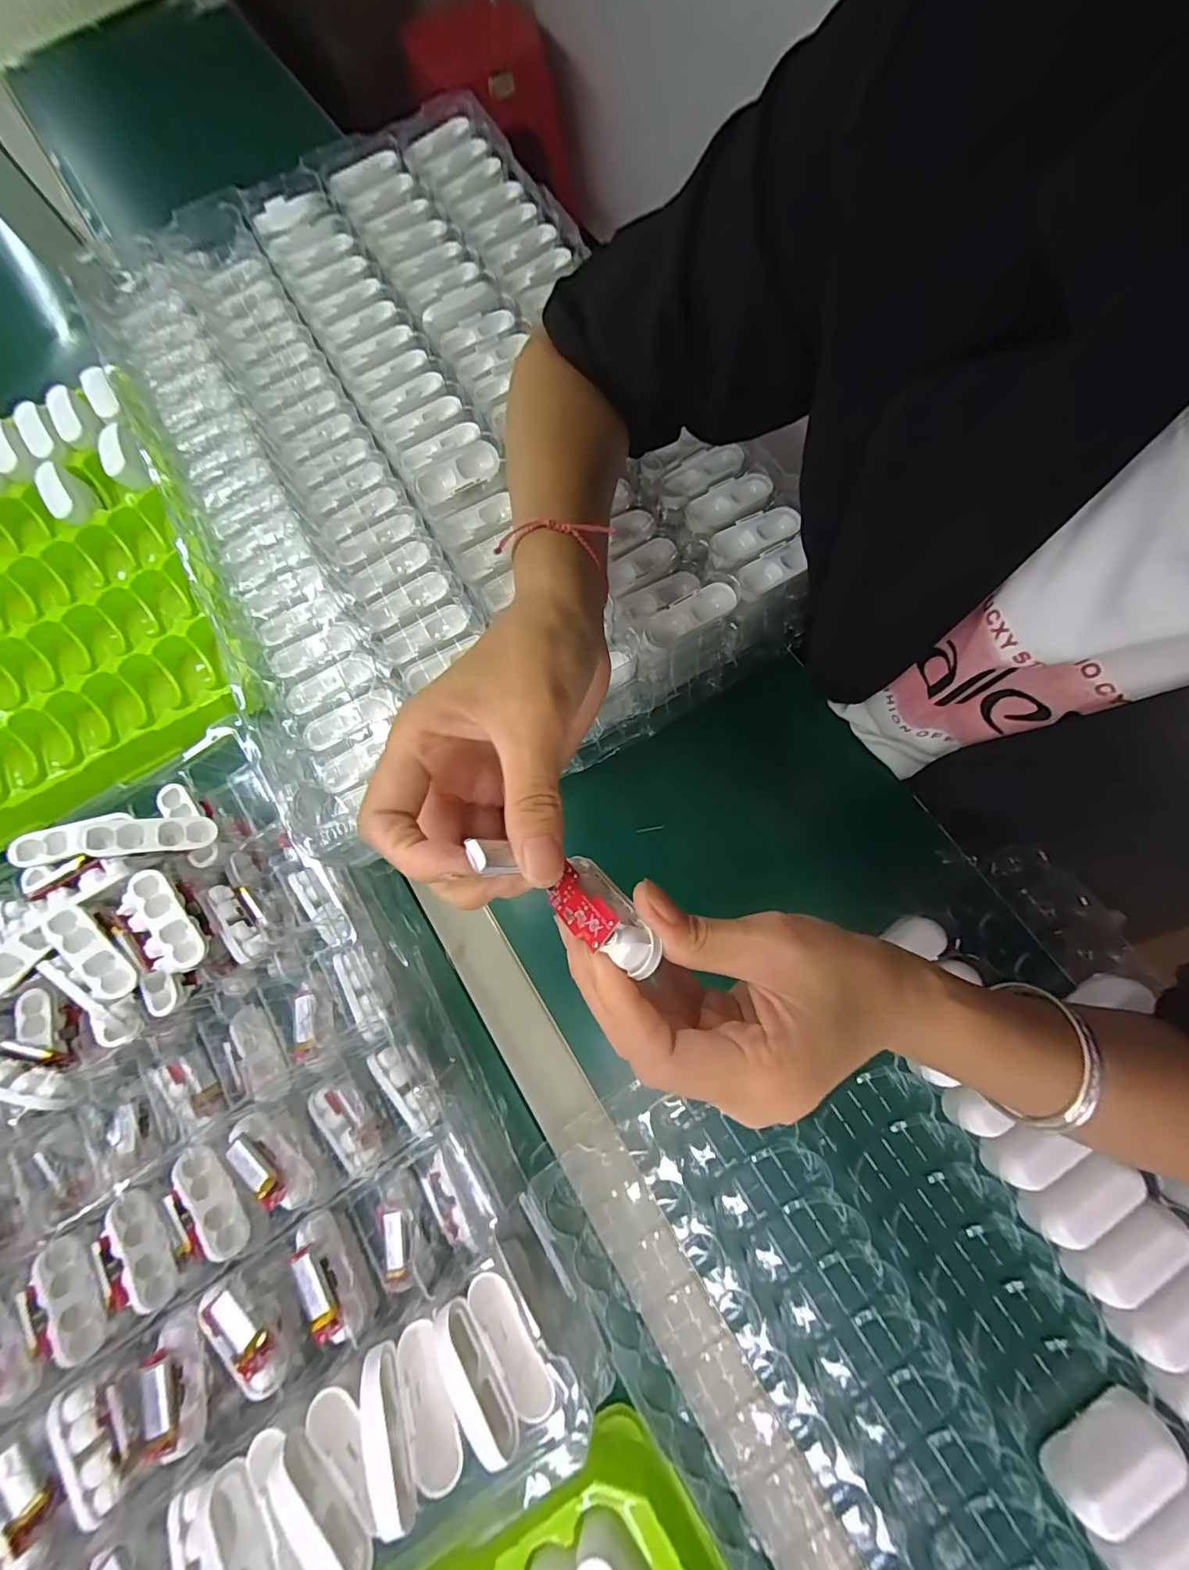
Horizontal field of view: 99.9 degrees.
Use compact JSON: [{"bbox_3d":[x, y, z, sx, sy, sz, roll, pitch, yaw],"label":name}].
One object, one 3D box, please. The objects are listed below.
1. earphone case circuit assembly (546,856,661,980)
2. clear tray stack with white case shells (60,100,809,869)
[{"bbox_3d":[0.000,0.046,0.188,0.024,0.015,0.055,-36,43,-9],"label":"earphone case circuit assembly"},{"bbox_3d":[-0.137,-0.282,0.403,0.391,0.054,0.589,-29,77,-3],"label":"clear tray stack with white case shells"}]

